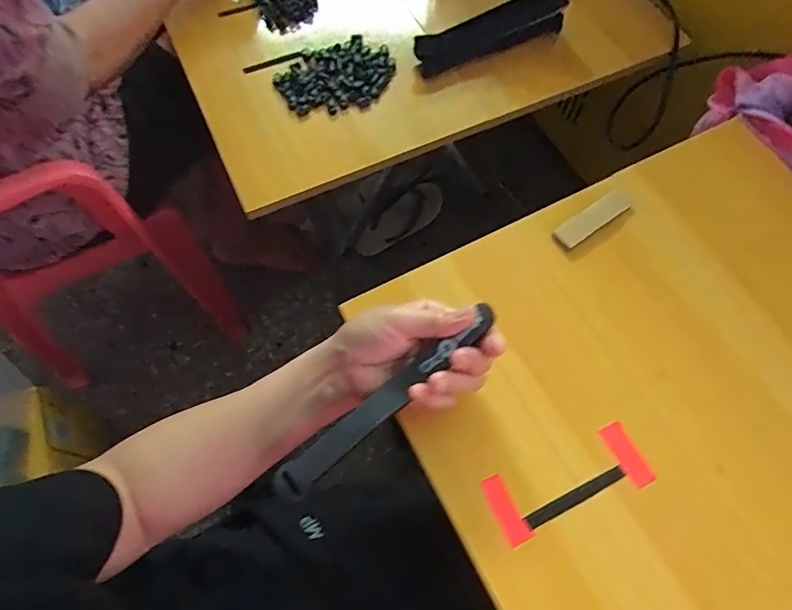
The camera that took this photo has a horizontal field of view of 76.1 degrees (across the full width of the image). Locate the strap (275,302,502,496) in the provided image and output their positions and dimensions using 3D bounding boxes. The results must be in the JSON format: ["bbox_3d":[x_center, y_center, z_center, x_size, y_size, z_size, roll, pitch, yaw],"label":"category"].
[{"bbox_3d":[-0.007,0.070,0.362,0.197,0.011,0.019,-40,72,0],"label":"strap"}]

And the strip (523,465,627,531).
[{"bbox_3d":[0.133,0.143,0.375,0.084,0.004,0.010,-24,69,-10],"label":"strip"}]

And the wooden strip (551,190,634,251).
[{"bbox_3d":[0.182,-0.079,0.469,0.083,0.006,0.023,-33,71,-14],"label":"wooden strip"}]

